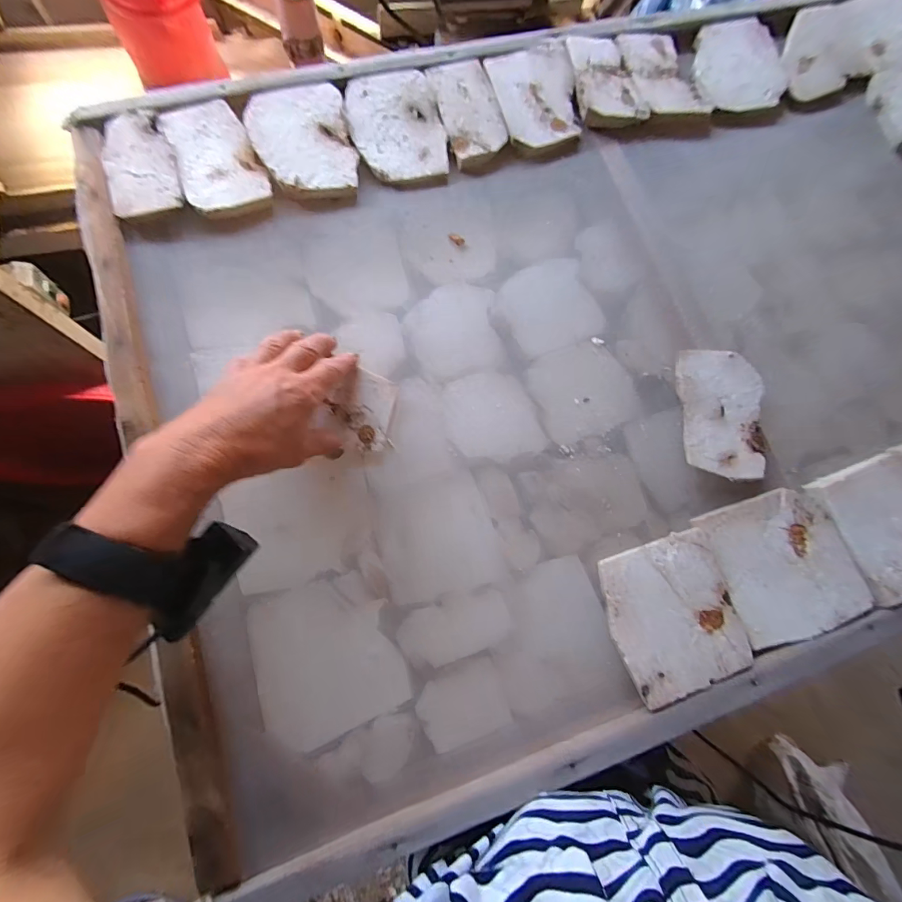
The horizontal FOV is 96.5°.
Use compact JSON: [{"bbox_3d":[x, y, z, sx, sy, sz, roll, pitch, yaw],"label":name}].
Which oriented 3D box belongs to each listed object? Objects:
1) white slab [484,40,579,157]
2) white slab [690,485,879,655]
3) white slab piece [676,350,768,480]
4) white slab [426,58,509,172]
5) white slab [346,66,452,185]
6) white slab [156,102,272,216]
[{"bbox_3d":[0.095,-0.376,0.432,0.089,0.011,0.126,-15,77,-10],"label":"white slab"},{"bbox_3d":[0.274,0.092,0.332,0.106,0.017,0.108,-17,77,-10],"label":"white slab"},{"bbox_3d":[0.241,-0.034,0.358,0.070,0.016,0.114,6,74,-4],"label":"white slab piece"},{"bbox_3d":[0.020,-0.355,0.426,0.062,0.011,0.115,-16,77,-10],"label":"white slab"},{"bbox_3d":[-0.055,-0.333,0.419,0.093,0.014,0.122,-13,77,-9],"label":"white slab"},{"bbox_3d":[-0.225,-0.280,0.384,0.071,0.013,0.112,-25,79,-12],"label":"white slab"}]

